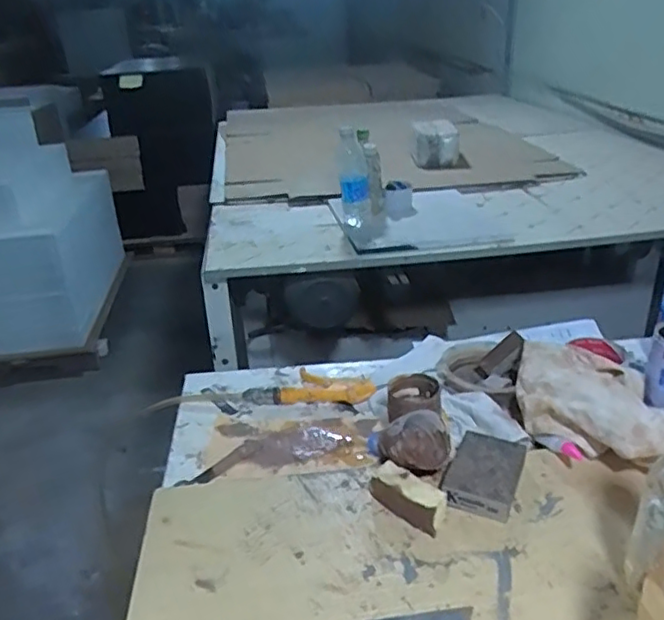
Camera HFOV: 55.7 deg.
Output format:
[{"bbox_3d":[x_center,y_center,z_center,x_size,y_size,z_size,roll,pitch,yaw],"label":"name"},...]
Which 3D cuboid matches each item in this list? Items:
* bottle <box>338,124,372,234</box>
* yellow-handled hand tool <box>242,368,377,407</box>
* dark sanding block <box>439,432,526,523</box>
[{"bbox_3d":[0.051,-0.273,1.352,0.071,0.199,0.053,-3,27,0],"label":"bottle"},{"bbox_3d":[-0.030,0.104,0.866,0.172,0.023,0.074,0,27,6],"label":"yellow-handled hand tool"},{"bbox_3d":[0.162,0.175,0.669,0.068,0.029,0.102,10,30,23],"label":"dark sanding block"}]

